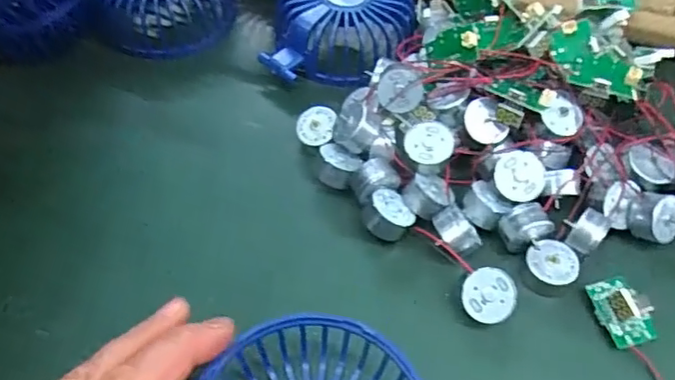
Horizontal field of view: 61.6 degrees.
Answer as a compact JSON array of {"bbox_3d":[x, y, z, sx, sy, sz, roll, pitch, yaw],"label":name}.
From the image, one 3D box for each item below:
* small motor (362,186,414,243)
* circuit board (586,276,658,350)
[{"bbox_3d":[0.026,0.011,0.283,0.024,0.015,0.024,14,48,-16],"label":"small motor"},{"bbox_3d":[0.132,0.056,0.262,0.024,0.009,0.031,-16,57,-14],"label":"circuit board"}]

